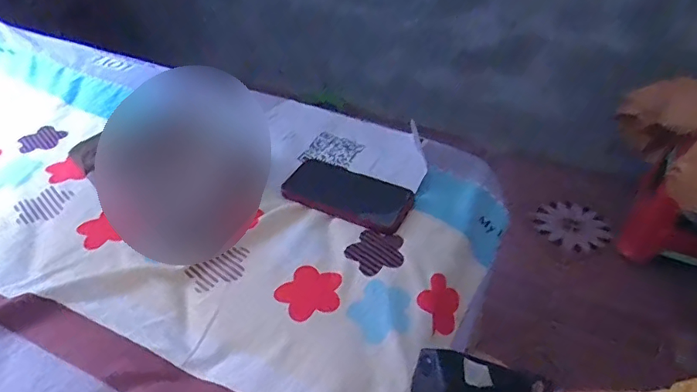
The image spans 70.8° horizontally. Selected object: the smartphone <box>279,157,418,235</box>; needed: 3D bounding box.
[{"bbox_3d":[0.000,-0.004,0.618,0.156,0.016,0.078,18,45,18],"label":"smartphone"}]

